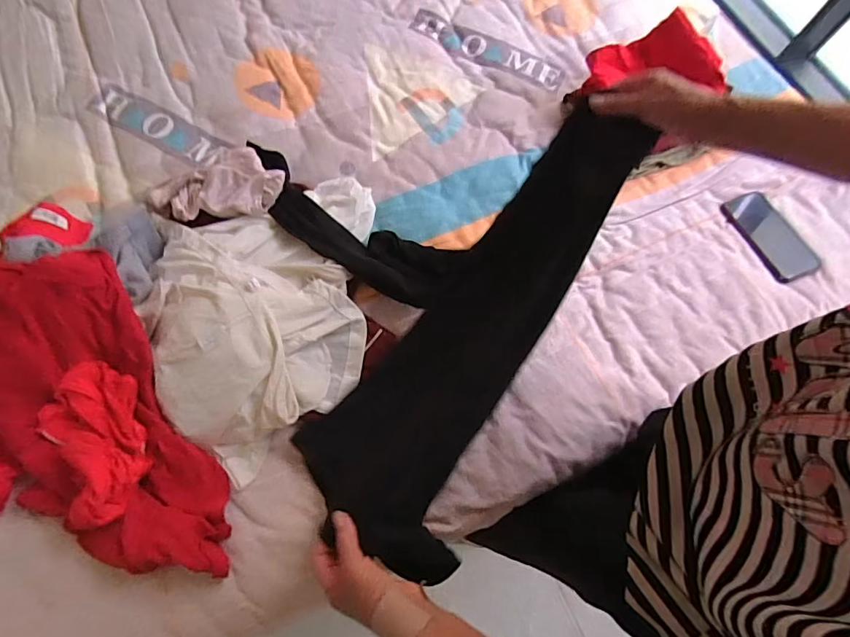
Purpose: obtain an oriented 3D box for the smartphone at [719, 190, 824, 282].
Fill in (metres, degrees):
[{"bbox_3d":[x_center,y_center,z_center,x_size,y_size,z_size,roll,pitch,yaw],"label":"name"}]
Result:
[{"bbox_3d":[0.567,-0.138,0.745,0.090,0.013,0.160,-22,71,-11],"label":"smartphone"}]

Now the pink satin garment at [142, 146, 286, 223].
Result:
[{"bbox_3d":[-0.307,-0.196,0.662,0.212,0.051,0.127,-1,67,15],"label":"pink satin garment"}]

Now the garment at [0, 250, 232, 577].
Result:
[{"bbox_3d":[-0.445,0.111,0.514,0.360,0.130,0.406,-12,70,-8],"label":"garment"}]

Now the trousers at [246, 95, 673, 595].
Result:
[{"bbox_3d":[-0.055,-0.037,0.544,0.418,0.211,0.513,25,69,7],"label":"trousers"}]

